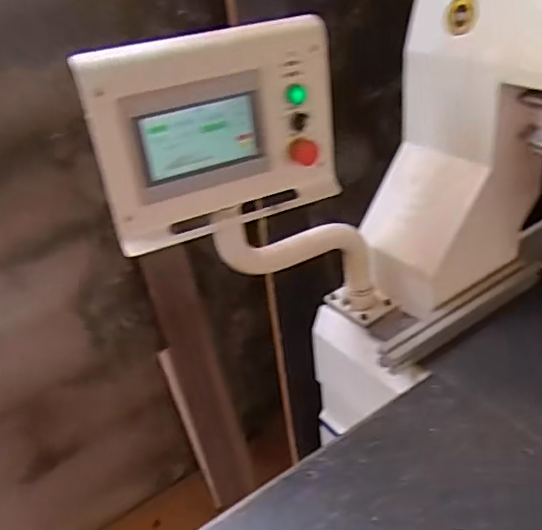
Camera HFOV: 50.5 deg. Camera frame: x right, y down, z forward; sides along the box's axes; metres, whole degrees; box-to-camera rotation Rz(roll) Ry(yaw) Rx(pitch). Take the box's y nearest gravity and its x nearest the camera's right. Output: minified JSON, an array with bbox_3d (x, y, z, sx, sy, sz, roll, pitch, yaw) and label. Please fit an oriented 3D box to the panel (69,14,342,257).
[{"bbox_3d":[-0.070,-0.182,0.816,0.353,0.267,0.065,-19,35,-17],"label":"panel"}]

